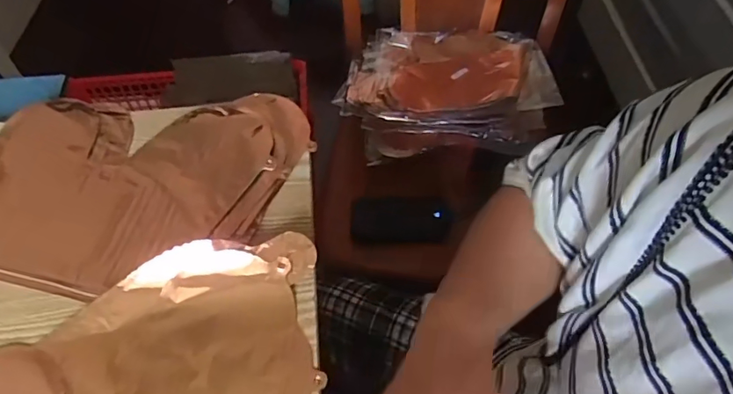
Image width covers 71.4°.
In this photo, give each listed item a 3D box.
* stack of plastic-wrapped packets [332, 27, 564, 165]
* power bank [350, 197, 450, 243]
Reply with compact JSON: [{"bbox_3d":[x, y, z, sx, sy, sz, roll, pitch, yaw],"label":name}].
[{"bbox_3d":[0.135,-0.198,0.897,0.352,0.055,0.271,2,55,2],"label":"stack of plastic-wrapped packets"},{"bbox_3d":[0.054,0.036,0.832,0.156,0.030,0.063,2,55,2],"label":"power bank"}]

